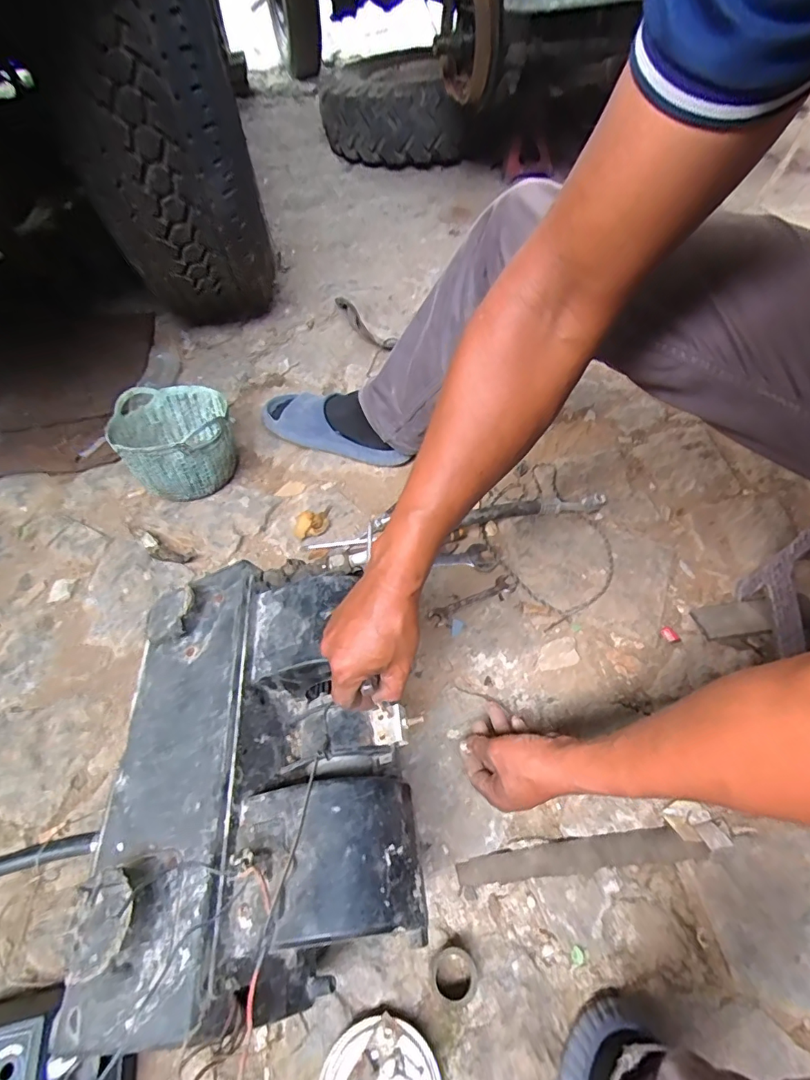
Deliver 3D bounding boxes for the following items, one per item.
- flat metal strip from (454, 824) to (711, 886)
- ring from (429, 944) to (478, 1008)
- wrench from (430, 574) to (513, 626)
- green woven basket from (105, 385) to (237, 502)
[{"bbox_3d":[0.186,0.333,0.511,0.254,0.011,0.031,-5,53,-3],"label":"flat metal strip"},{"bbox_3d":[0.045,0.406,0.449,0.044,0.020,0.043,0,53,0],"label":"ring"},{"bbox_3d":[0.102,0.090,0.721,0.135,0.009,0.030,-23,56,-16],"label":"wrench"},{"bbox_3d":[-0.383,-0.167,0.828,0.173,0.132,0.173,-21,56,-15],"label":"green woven basket"}]

